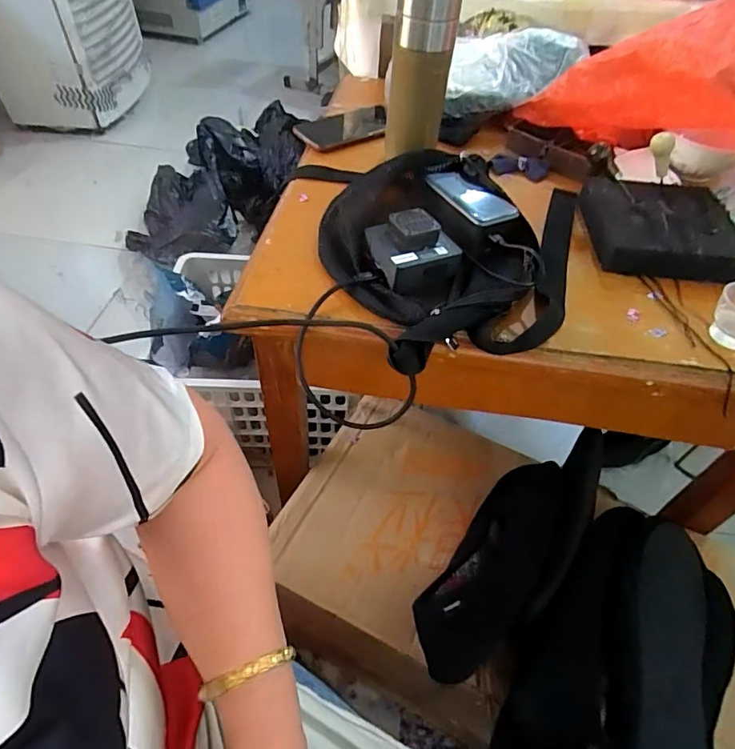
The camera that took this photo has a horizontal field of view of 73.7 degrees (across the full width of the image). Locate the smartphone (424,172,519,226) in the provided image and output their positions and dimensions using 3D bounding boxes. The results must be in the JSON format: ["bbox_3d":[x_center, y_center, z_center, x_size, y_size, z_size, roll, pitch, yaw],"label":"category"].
[{"bbox_3d":[0.106,-0.188,0.516,0.051,0.008,0.099,-21,54,-20],"label":"smartphone"}]

